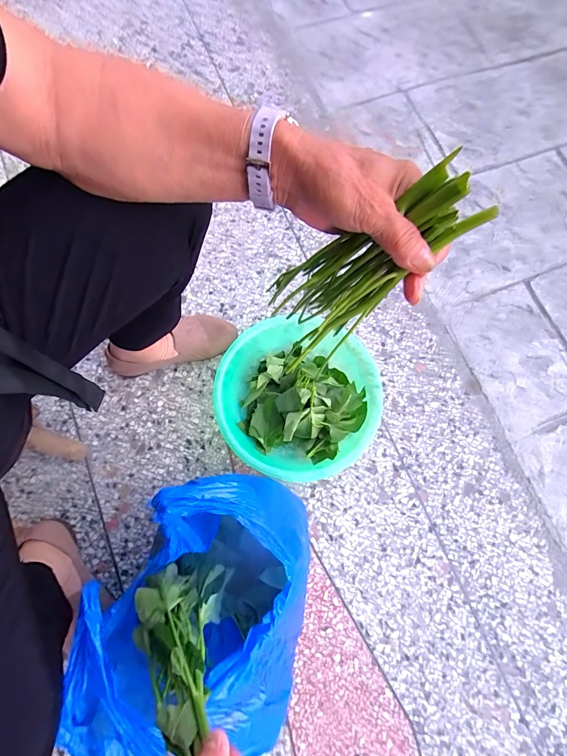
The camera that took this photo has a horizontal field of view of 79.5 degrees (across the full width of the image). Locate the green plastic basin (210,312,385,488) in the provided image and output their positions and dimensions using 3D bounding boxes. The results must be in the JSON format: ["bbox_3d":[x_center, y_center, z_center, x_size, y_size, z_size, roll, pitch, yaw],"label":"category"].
[{"bbox_3d":[0.035,0.037,0.649,0.314,0.087,0.279,21,76,4],"label":"green plastic basin"}]

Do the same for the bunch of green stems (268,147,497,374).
[{"bbox_3d":[0.062,-0.088,0.299,0.043,0.210,0.090,-3,73,-37],"label":"bunch of green stems"}]

